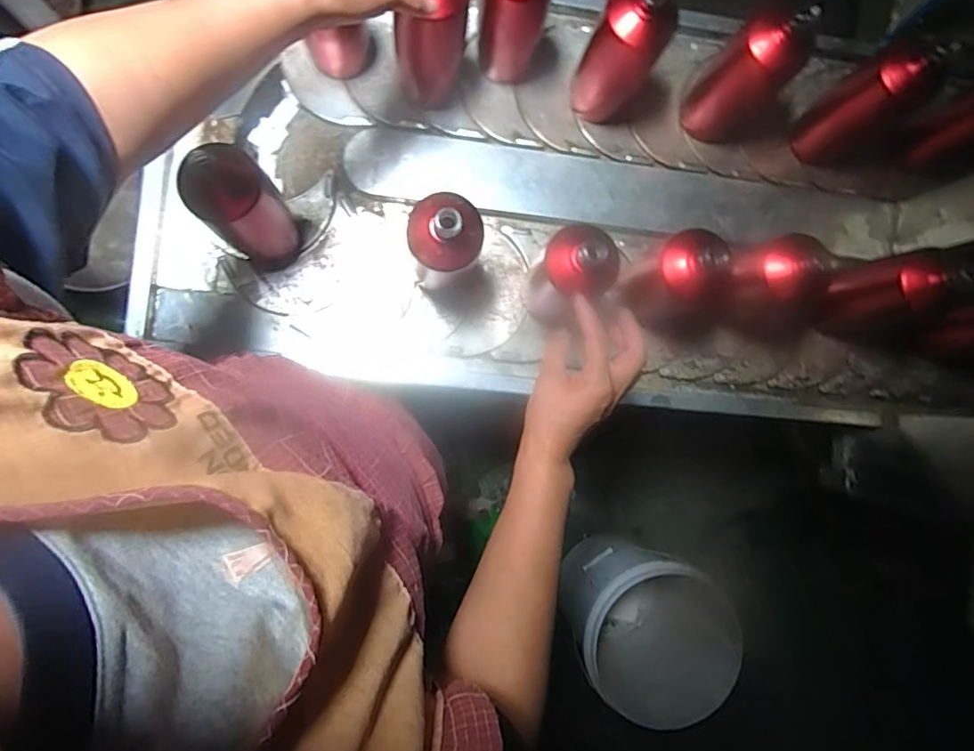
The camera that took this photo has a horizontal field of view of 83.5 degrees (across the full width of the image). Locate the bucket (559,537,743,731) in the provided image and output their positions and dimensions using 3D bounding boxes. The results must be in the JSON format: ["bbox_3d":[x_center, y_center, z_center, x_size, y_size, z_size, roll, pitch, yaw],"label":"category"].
[{"bbox_3d":[0.370,0.558,1.283,0.359,0.420,0.358,0,77,0],"label":"bucket"}]

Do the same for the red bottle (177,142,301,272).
[{"bbox_3d":[-0.262,-0.173,0.609,0.068,0.207,0.073,0,77,0],"label":"red bottle"}]

